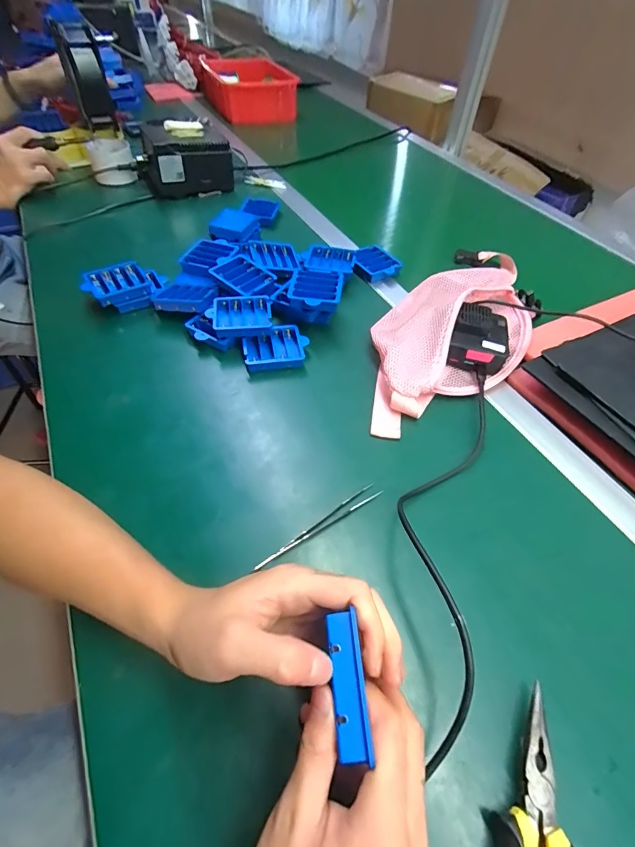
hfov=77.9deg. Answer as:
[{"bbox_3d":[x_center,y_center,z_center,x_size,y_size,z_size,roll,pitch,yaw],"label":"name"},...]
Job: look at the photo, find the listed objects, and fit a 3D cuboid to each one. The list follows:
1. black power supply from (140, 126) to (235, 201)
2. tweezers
[{"bbox_3d":[-0.248,-0.485,0.747,0.157,0.104,0.088,-20,55,-19],"label":"black power supply"},{"bbox_3d":[0.003,0.087,0.343,0.129,0.004,0.012,-27,57,-23],"label":"tweezers"}]

